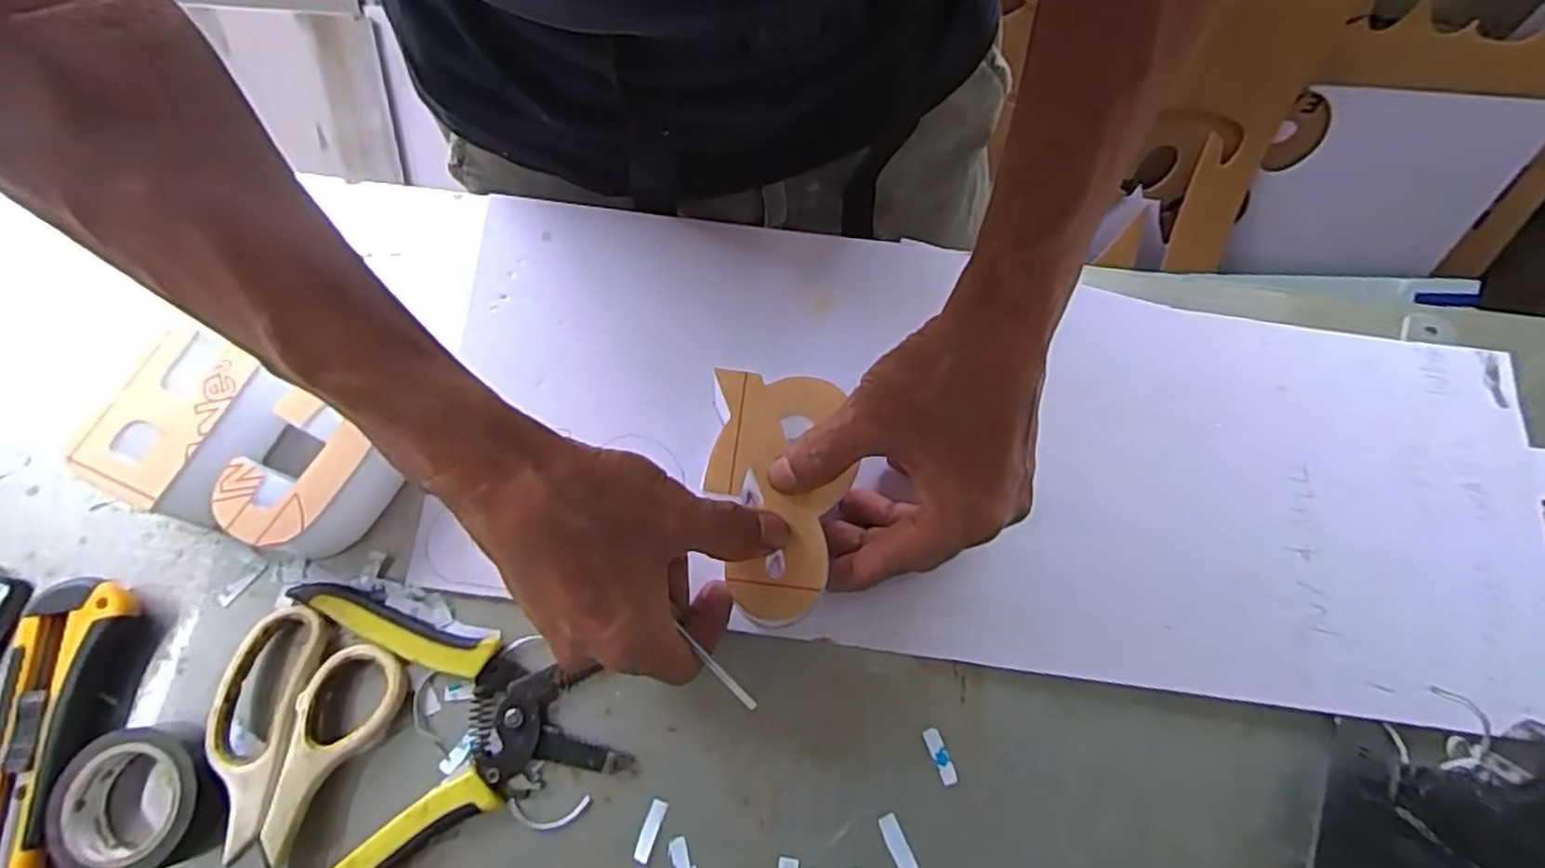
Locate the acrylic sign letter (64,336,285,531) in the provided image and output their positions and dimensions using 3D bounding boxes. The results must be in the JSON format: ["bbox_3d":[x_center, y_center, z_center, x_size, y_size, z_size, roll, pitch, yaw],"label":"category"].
[{"bbox_3d":[-0.282,-0.001,0.357,0.051,0.044,0.081,25,74,6],"label":"acrylic sign letter"}]

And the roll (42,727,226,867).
[{"bbox_3d":[-0.273,0.158,0.319,0.060,0.019,0.057,0,73,-1],"label":"roll"}]

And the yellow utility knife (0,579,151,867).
[{"bbox_3d":[-0.326,0.143,0.324,0.045,0.019,0.153,7,73,1],"label":"yellow utility knife"}]

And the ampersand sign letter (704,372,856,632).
[{"bbox_3d":[0.001,0.027,0.336,0.062,0.009,0.112,4,73,-2],"label":"ampersand sign letter"}]

